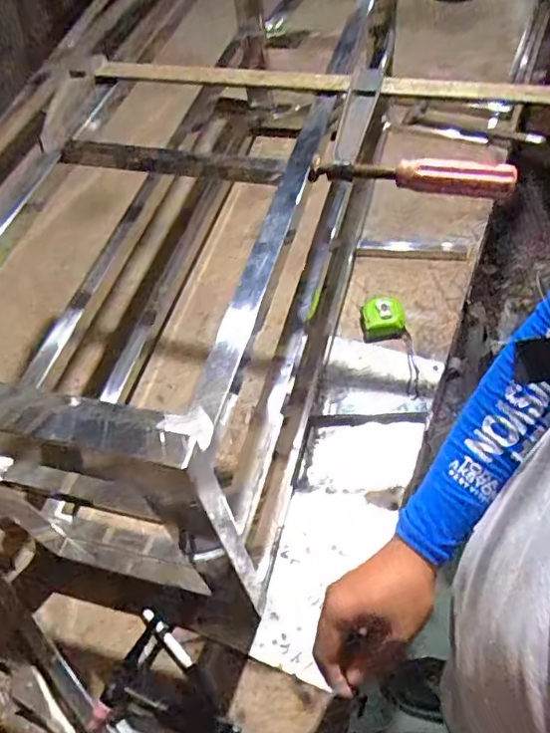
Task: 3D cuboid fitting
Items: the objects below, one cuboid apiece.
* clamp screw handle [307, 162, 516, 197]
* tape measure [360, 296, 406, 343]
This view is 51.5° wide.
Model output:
[{"bbox_3d":[0.128,-0.182,0.541,0.187,0.026,0.033,7,56,12],"label":"clamp screw handle"},{"bbox_3d":[0.168,-0.076,0.888,0.065,0.034,0.072,-6,54,3],"label":"tape measure"}]

